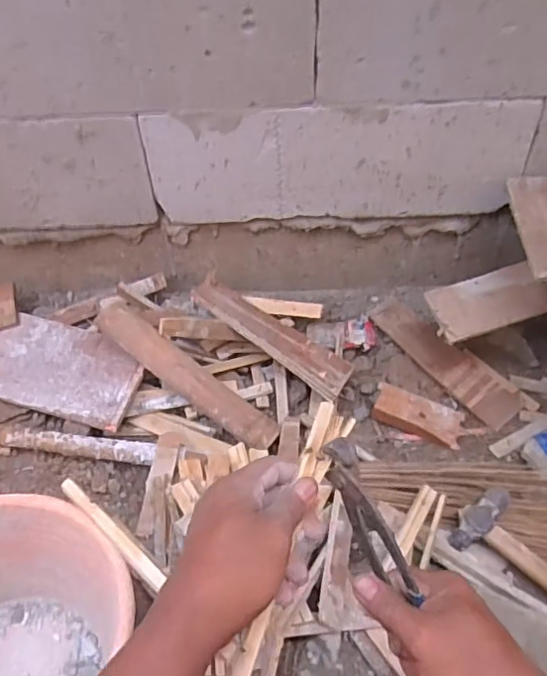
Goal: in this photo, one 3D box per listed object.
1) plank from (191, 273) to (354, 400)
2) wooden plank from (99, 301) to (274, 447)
[{"bbox_3d":[-0.005,-0.010,1.050,0.318,0.027,0.090,35,41,12],"label":"plank"},{"bbox_3d":[-0.148,0.059,0.970,0.345,0.039,0.056,38,56,5],"label":"wooden plank"}]

